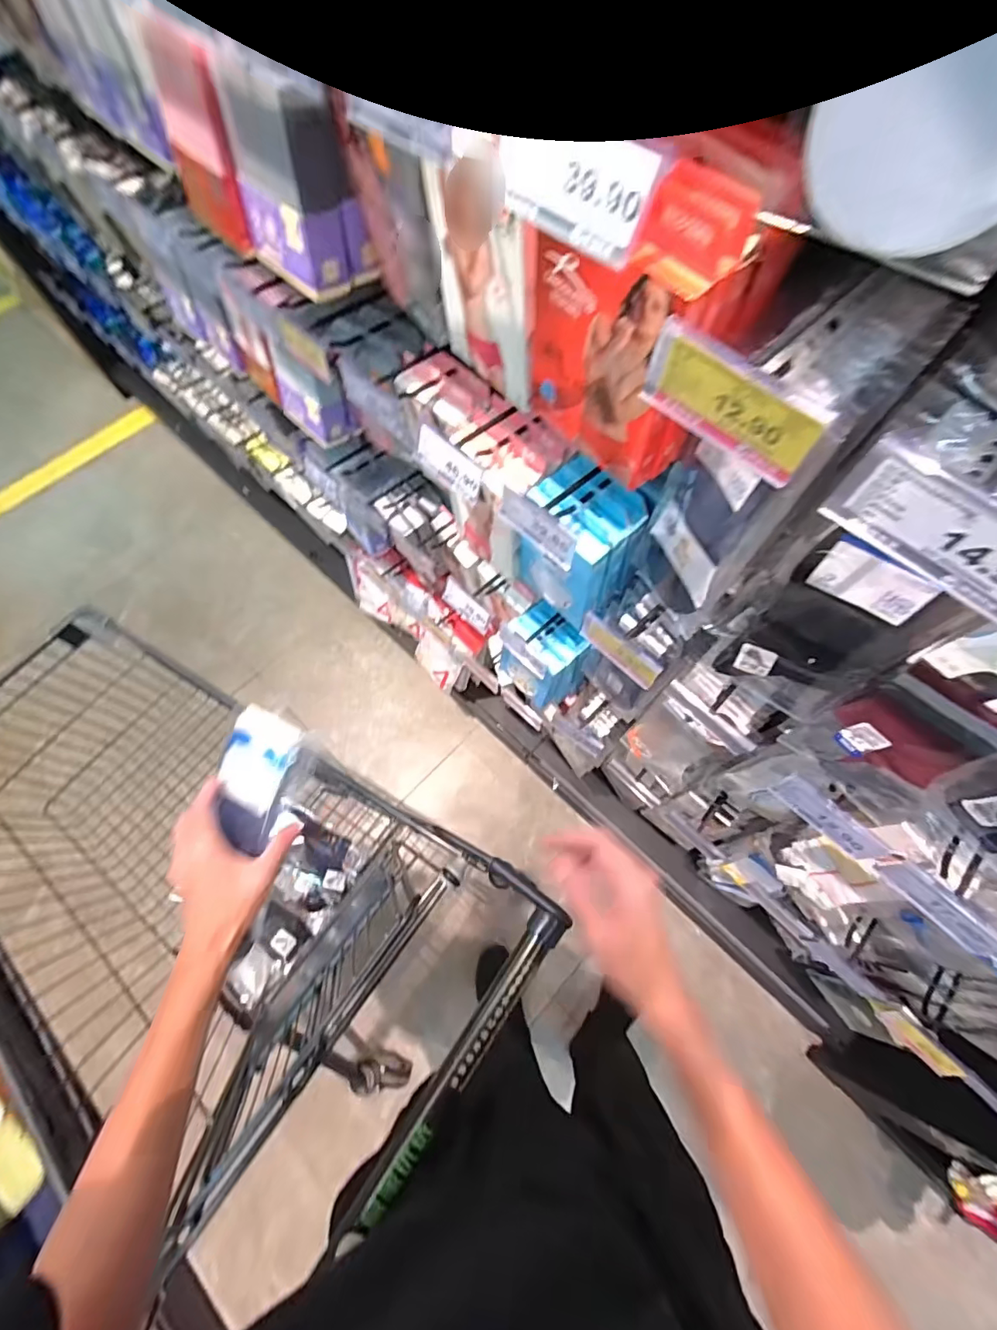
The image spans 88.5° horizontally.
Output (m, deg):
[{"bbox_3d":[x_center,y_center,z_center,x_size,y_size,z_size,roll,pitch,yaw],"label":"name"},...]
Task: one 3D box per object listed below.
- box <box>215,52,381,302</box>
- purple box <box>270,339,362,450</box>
[{"bbox_3d":[-0.205,-0.481,0.509,0.079,0.154,0.116,-40,73,-15],"label":"box"},{"bbox_3d":[-0.295,-0.433,0.811,0.074,0.127,0.116,-41,73,-15],"label":"purple box"}]

